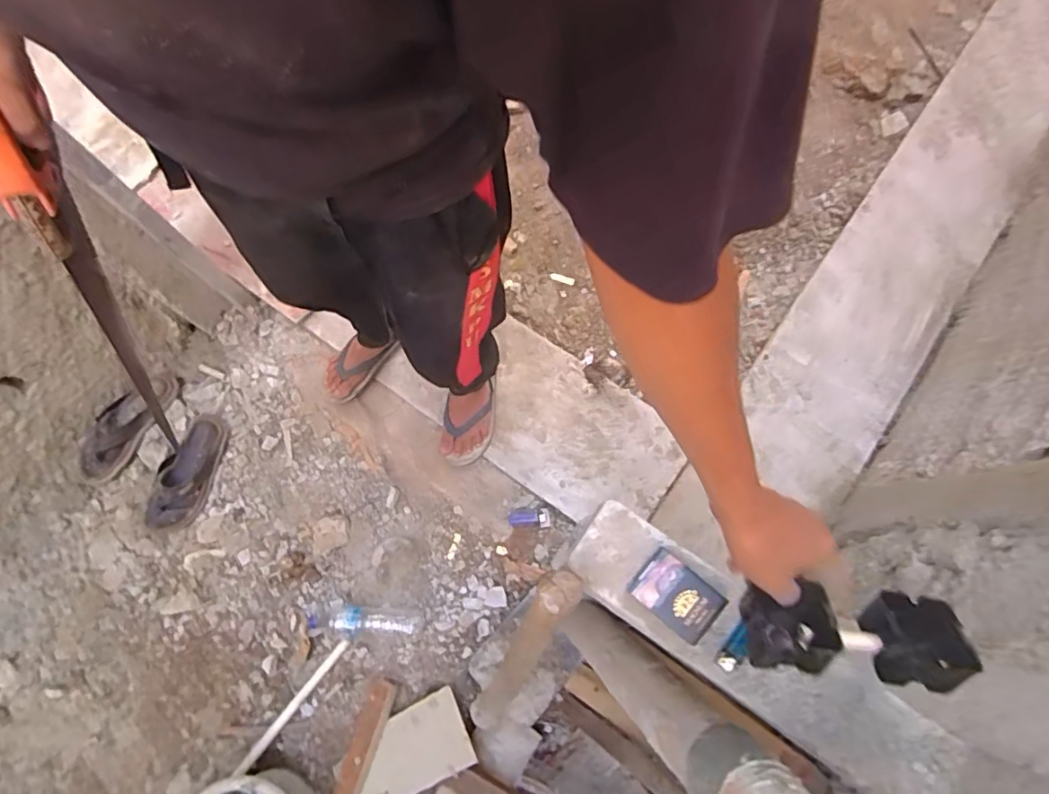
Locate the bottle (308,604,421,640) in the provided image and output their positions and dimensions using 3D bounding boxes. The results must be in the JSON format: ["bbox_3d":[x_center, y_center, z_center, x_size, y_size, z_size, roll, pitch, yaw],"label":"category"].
[{"bbox_3d":[-0.342,0.483,1.246,0.229,0.068,0.063,4,76,4],"label":"bottle"}]

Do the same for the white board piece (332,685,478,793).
[{"bbox_3d":[-0.247,0.719,1.163,0.286,0.016,0.145,-30,61,2],"label":"white board piece"}]

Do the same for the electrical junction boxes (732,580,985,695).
[{"bbox_3d":[0.288,0.210,0.510,0.178,0.070,0.077,1,77,8],"label":"electrical junction boxes"}]

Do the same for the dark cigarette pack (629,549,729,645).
[{"bbox_3d":[0.166,0.216,0.629,0.089,0.020,0.062,40,80,12],"label":"dark cigarette pack"}]

